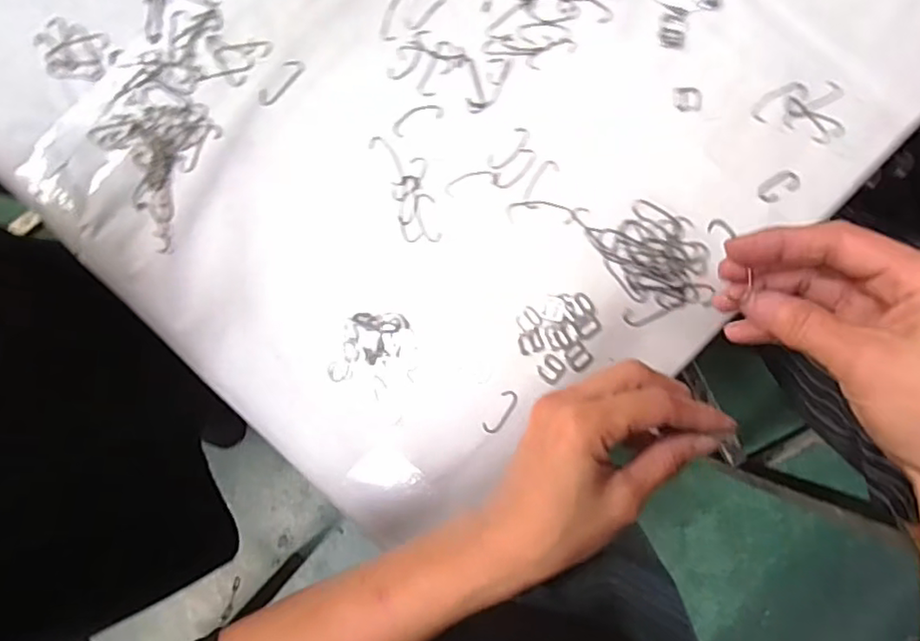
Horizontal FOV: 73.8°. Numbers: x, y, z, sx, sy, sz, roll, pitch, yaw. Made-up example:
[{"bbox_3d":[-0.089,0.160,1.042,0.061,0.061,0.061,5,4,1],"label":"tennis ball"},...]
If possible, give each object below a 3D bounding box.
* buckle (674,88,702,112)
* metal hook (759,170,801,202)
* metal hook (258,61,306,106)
[{"bbox_3d":[0.168,-0.164,0.453,0.020,0.004,0.018,0,88,3],"label":"buckle"},{"bbox_3d":[0.233,-0.099,0.447,0.030,0.004,0.017,-30,87,2],"label":"metal hook"},{"bbox_3d":[-0.137,-0.183,0.470,0.016,0.004,0.044,42,91,4],"label":"metal hook"}]

